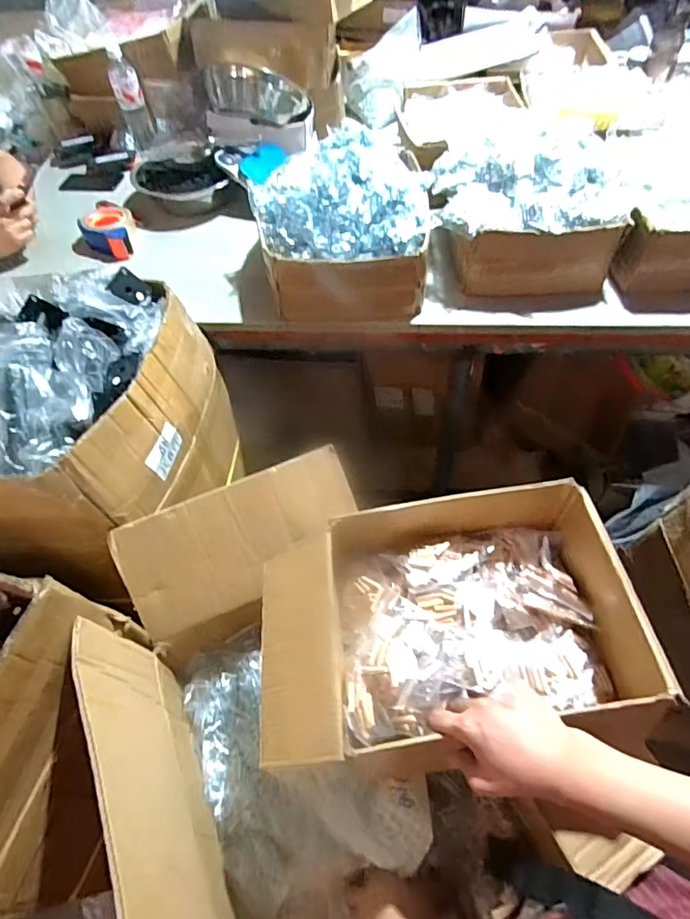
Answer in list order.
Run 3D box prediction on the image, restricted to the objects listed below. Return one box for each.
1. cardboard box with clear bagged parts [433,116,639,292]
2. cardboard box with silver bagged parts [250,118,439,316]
[{"bbox_3d":[0.334,-0.449,0.917,0.334,0.192,0.228,-4,54,1],"label":"cardboard box with clear bagged parts"},{"bbox_3d":[-0.004,-0.420,0.928,0.305,0.201,0.284,-5,54,1],"label":"cardboard box with silver bagged parts"}]

